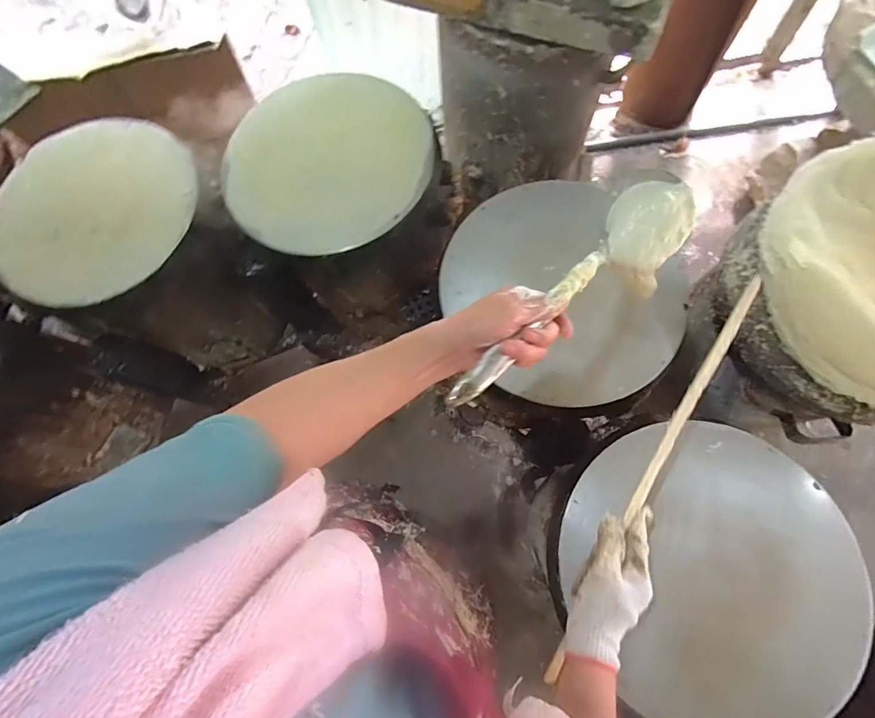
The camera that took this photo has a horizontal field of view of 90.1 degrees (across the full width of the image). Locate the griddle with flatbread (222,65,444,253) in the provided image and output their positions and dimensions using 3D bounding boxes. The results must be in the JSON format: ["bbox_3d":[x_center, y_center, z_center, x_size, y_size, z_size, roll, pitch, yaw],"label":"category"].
[{"bbox_3d":[-0.201,-0.356,0.793,0.356,0.079,0.338,-42,75,-8],"label":"griddle with flatbread"}]

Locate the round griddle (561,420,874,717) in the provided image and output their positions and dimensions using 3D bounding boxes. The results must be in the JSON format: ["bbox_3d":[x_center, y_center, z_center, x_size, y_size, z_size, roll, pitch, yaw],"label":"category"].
[{"bbox_3d":[0.360,0.281,0.582,0.371,0.032,0.377,-1,73,2],"label":"round griddle"}]

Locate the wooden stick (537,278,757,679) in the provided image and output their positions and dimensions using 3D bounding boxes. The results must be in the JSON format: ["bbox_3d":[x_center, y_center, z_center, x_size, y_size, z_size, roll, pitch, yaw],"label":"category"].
[{"bbox_3d":[0.256,0.139,0.523,0.019,0.014,0.533,28,88,10],"label":"wooden stick"}]

